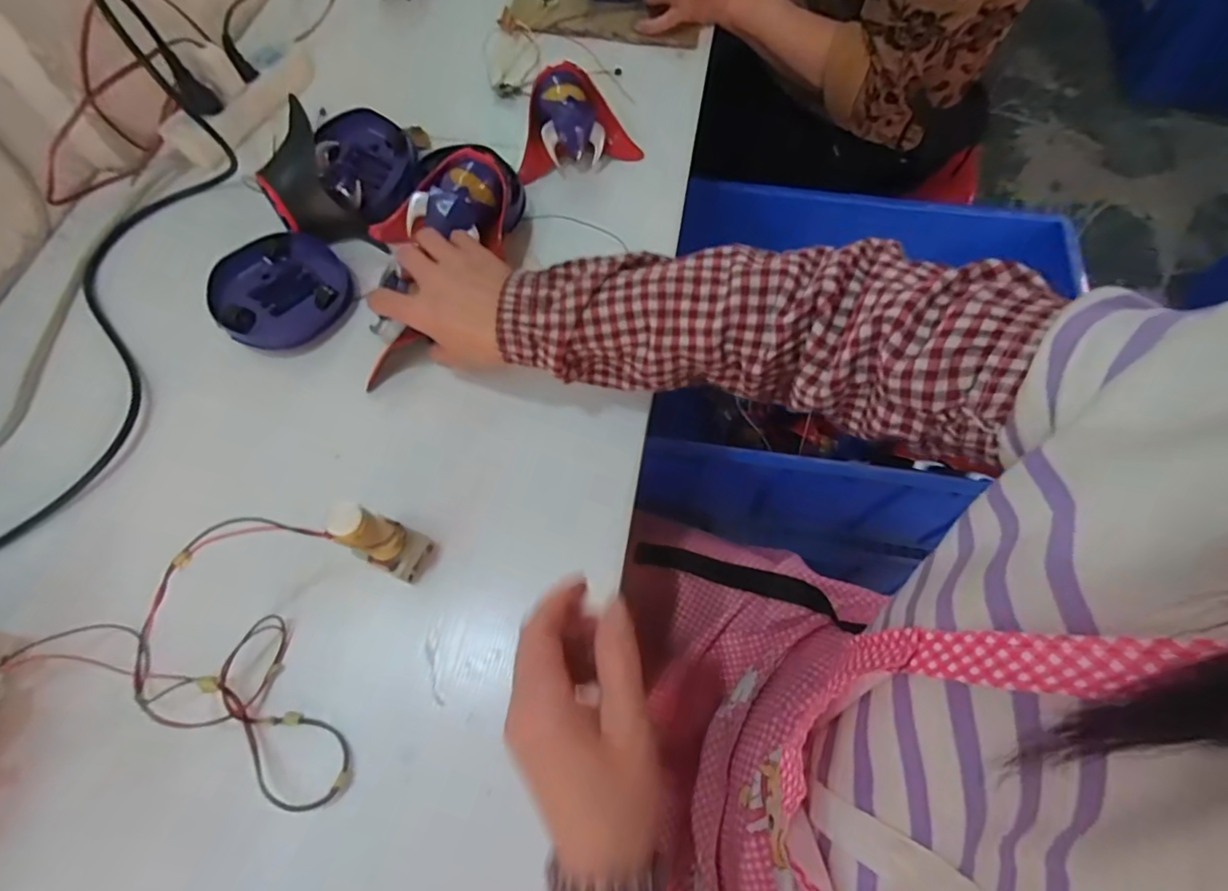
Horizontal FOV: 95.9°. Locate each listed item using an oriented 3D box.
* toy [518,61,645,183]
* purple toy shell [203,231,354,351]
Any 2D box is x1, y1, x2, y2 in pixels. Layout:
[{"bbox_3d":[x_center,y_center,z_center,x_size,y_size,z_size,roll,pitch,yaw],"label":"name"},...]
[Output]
[{"bbox_3d":[-0.043,-0.327,0.550,0.120,0.052,0.081,-18,69,-6],"label":"toy"},{"bbox_3d":[-0.287,-0.135,0.481,0.108,0.027,0.099,0,68,1],"label":"purple toy shell"}]

